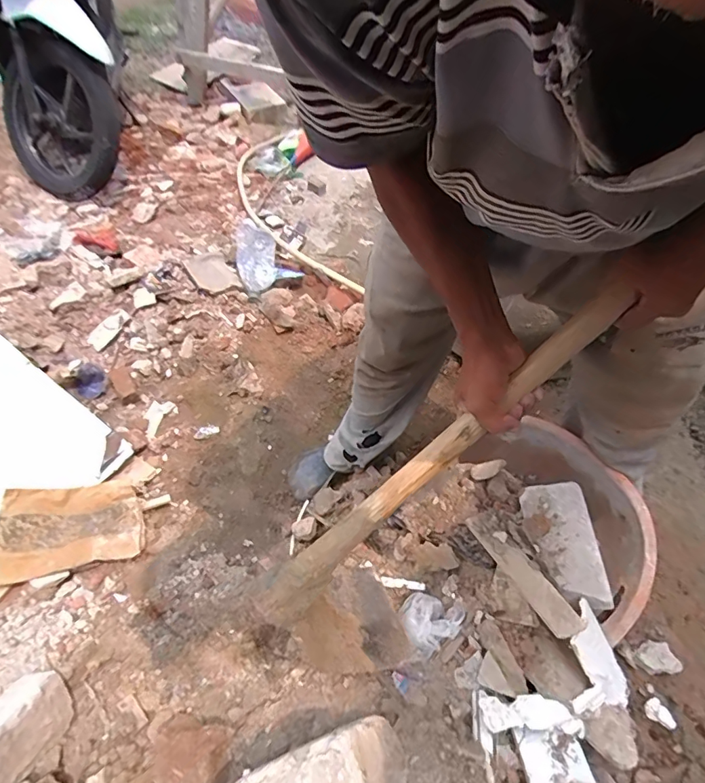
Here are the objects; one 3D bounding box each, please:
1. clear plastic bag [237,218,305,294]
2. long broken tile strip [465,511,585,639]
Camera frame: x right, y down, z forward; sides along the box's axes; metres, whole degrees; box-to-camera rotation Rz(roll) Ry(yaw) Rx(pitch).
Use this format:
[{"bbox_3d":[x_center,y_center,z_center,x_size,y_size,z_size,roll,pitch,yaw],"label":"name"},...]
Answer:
[{"bbox_3d":[-0.280,-0.446,1.429,0.183,0.062,0.383,-15,53,-13],"label":"clear plastic bag"},{"bbox_3d":[0.263,0.278,0.723,0.050,0.015,0.212,-25,55,-19],"label":"long broken tile strip"}]

